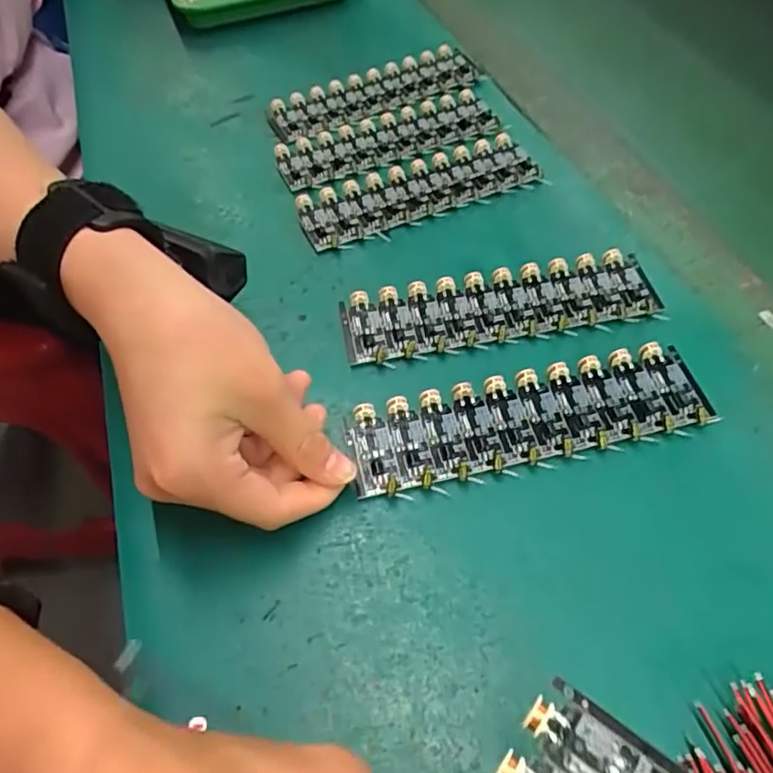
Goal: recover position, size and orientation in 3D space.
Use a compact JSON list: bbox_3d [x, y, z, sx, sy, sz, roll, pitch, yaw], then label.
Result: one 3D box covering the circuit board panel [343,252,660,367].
[{"bbox_3d":[0.059,-0.043,0.325,0.162,0.009,0.046,-8,54,-7],"label":"circuit board panel"}]

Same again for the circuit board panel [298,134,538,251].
[{"bbox_3d":[0.020,-0.126,0.391,0.153,0.008,0.052,-20,56,-15],"label":"circuit board panel"}]

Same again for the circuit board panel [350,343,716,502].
[{"bbox_3d":[0.064,0.013,0.281,0.161,0.009,0.046,-11,55,-9],"label":"circuit board panel"}]

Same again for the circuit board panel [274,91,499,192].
[{"bbox_3d":[0.001,-0.172,0.428,0.154,0.008,0.059,-20,56,-15],"label":"circuit board panel"}]

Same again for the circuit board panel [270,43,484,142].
[{"bbox_3d":[-0.006,-0.221,0.461,0.163,0.008,0.055,-24,58,-17],"label":"circuit board panel"}]

